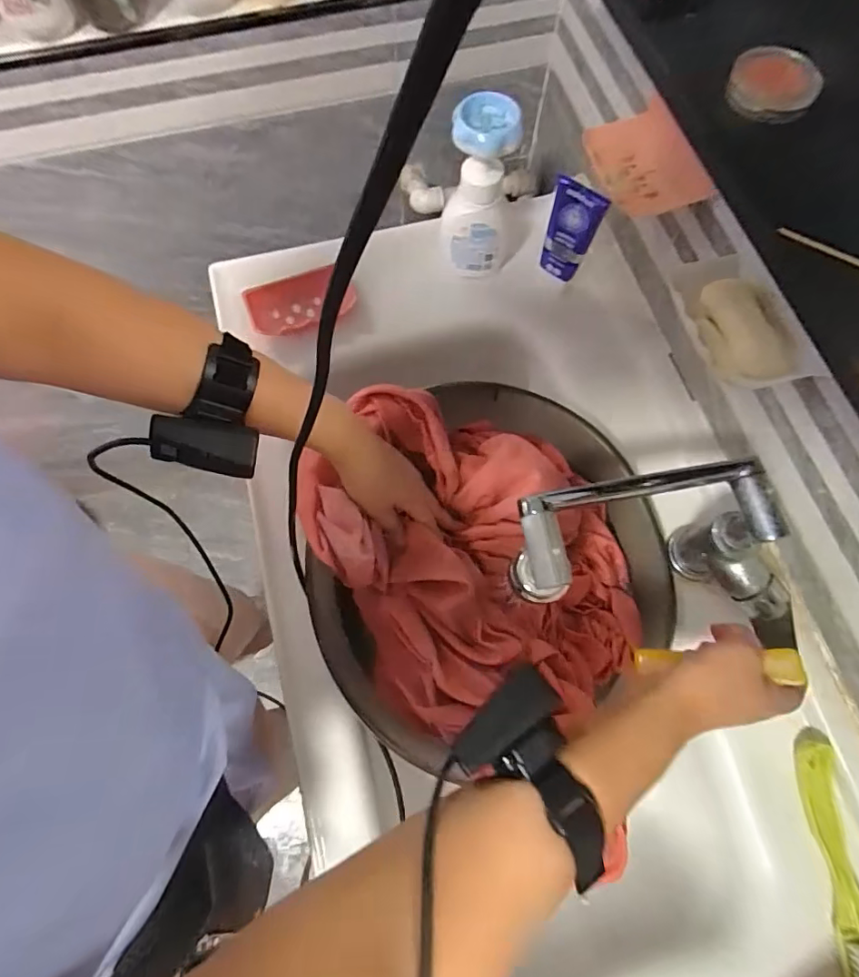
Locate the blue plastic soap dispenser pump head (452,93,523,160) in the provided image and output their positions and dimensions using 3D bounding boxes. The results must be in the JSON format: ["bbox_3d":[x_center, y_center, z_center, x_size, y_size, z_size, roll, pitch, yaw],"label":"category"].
[{"bbox_3d":[0.058,-0.360,0.508,0.068,0.026,0.059,8,71,2],"label":"blue plastic soap dispenser pump head"}]

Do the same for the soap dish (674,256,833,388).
[{"bbox_3d":[0.262,-0.141,0.431,0.074,0.022,0.131,-18,72,-7],"label":"soap dish"}]

